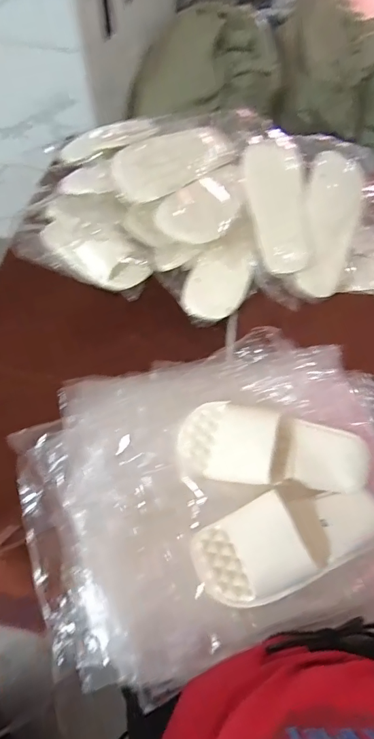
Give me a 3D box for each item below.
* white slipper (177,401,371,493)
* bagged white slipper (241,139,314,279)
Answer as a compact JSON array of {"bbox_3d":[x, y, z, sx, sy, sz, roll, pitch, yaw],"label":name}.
[{"bbox_3d":[0.118,0.108,0.562,0.256,0.073,0.098,5,61,2],"label":"white slipper"},{"bbox_3d":[0.160,-0.281,0.712,0.102,0.041,0.242,-9,89,-6],"label":"bagged white slipper"}]

